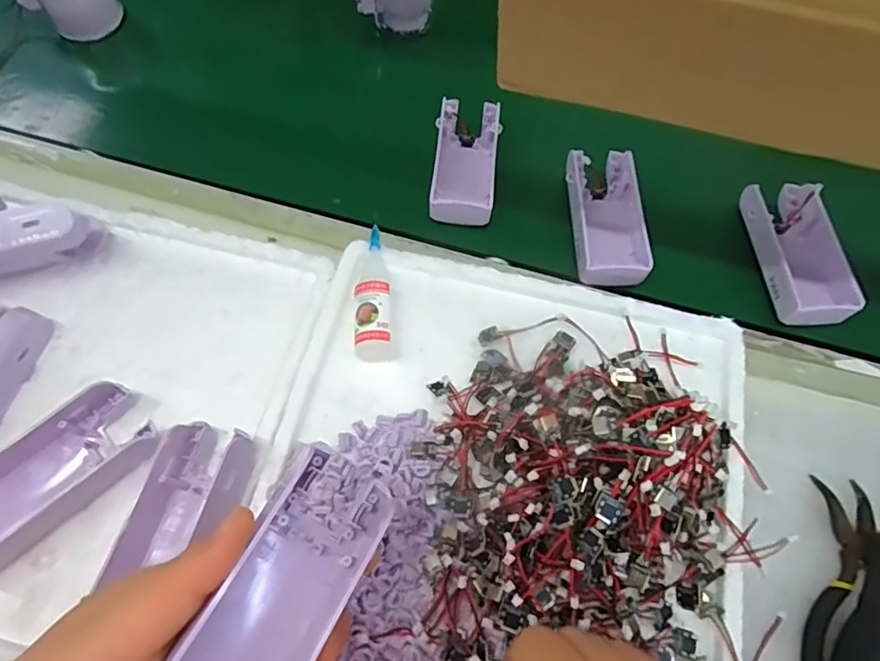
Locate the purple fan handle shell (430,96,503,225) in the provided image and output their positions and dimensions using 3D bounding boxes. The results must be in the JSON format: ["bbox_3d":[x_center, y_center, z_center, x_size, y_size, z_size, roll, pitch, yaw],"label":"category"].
[{"bbox_3d":[0.019,-0.126,0.421,0.045,0.030,0.106,5,64,0],"label":"purple fan handle shell"}]

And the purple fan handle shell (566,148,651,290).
[{"bbox_3d":[0.119,-0.081,0.404,0.052,0.031,0.110,4,64,0],"label":"purple fan handle shell"}]

